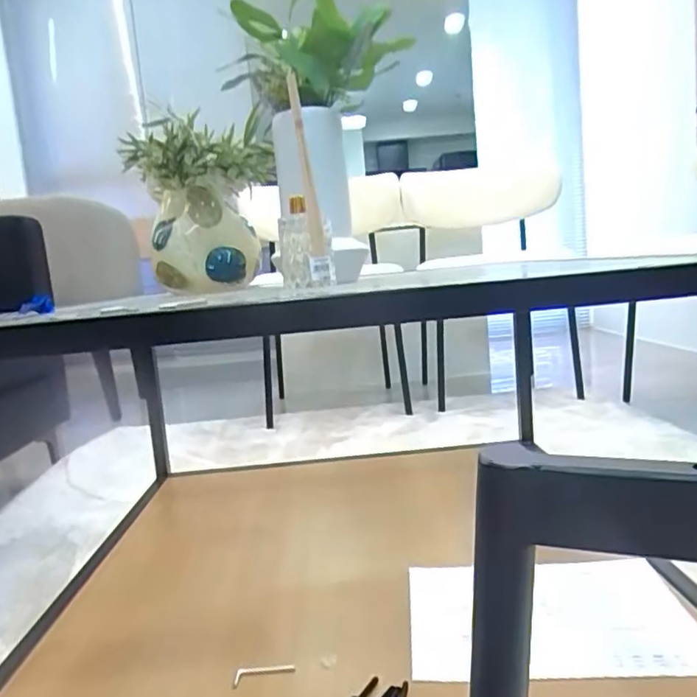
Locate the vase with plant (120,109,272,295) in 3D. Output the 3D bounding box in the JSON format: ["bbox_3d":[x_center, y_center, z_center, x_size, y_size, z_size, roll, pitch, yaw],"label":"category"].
[{"bbox_3d":[-0.213,-0.218,0.910,0.210,0.223,0.184,-9,8,-21],"label":"vase with plant"}]

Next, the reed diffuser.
[{"bbox_3d":[-0.051,-0.165,0.644,0.070,0.191,0.087,-6,8,-4],"label":"reed diffuser"}]

